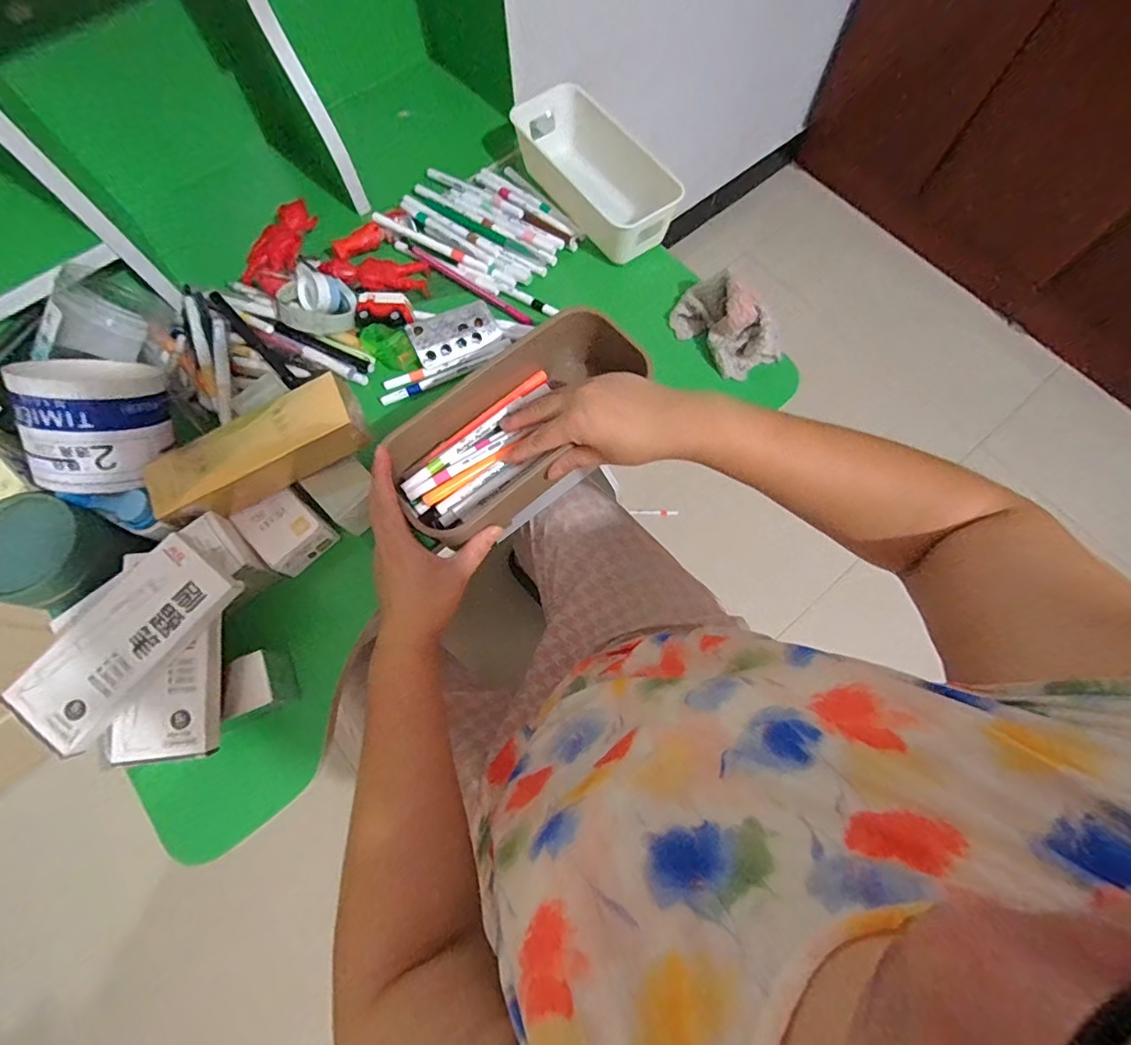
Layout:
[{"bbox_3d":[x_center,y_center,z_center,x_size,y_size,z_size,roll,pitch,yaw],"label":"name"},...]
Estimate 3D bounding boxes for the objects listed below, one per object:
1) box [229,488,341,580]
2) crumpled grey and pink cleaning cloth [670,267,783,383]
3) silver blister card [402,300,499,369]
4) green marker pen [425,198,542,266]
[{"bbox_3d":[-0.245,0.007,0.457,0.056,0.032,0.064,-42,76,-12],"label":"box"},{"bbox_3d":[0.160,-0.202,0.515,0.054,0.058,0.112,-39,76,-11],"label":"crumpled grey and pink cleaning cloth"},{"bbox_3d":[-0.114,-0.196,0.532,0.087,0.005,0.048,-27,89,-12],"label":"silver blister card"},{"bbox_3d":[-0.095,-0.325,0.578,0.155,0.008,0.012,31,75,10],"label":"green marker pen"}]

